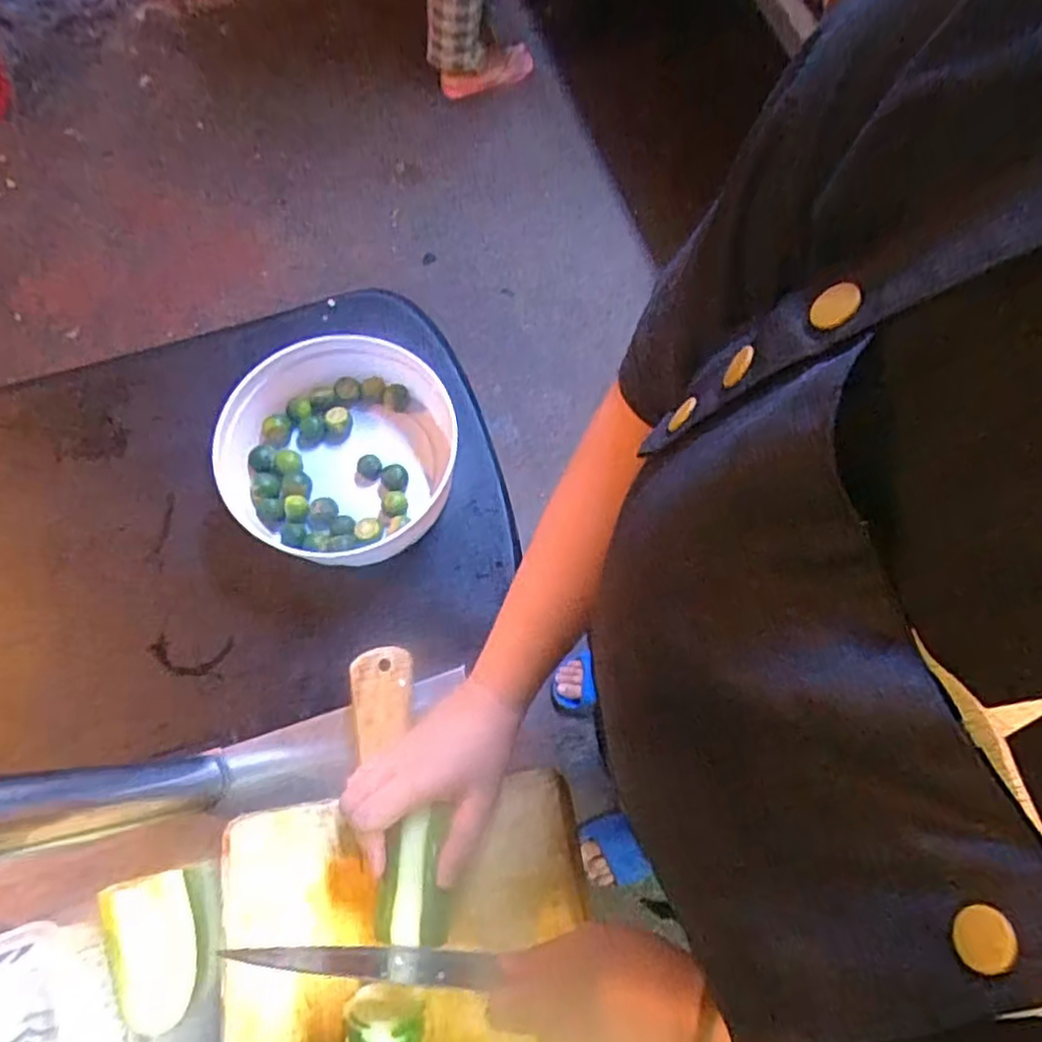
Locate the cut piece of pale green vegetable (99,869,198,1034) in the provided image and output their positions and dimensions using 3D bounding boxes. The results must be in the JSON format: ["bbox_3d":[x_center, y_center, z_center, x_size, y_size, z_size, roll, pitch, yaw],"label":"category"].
[{"bbox_3d":[-0.243,0.282,0.457,0.046,0.031,0.090,-16,72,-6],"label":"cut piece of pale green vegetable"}]

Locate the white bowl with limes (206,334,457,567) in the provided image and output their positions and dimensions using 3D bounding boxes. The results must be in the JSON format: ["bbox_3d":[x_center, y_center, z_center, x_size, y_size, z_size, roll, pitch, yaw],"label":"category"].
[{"bbox_3d":[-0.170,-0.066,0.649,0.213,0.085,0.195,0,71,-1],"label":"white bowl with limes"}]

